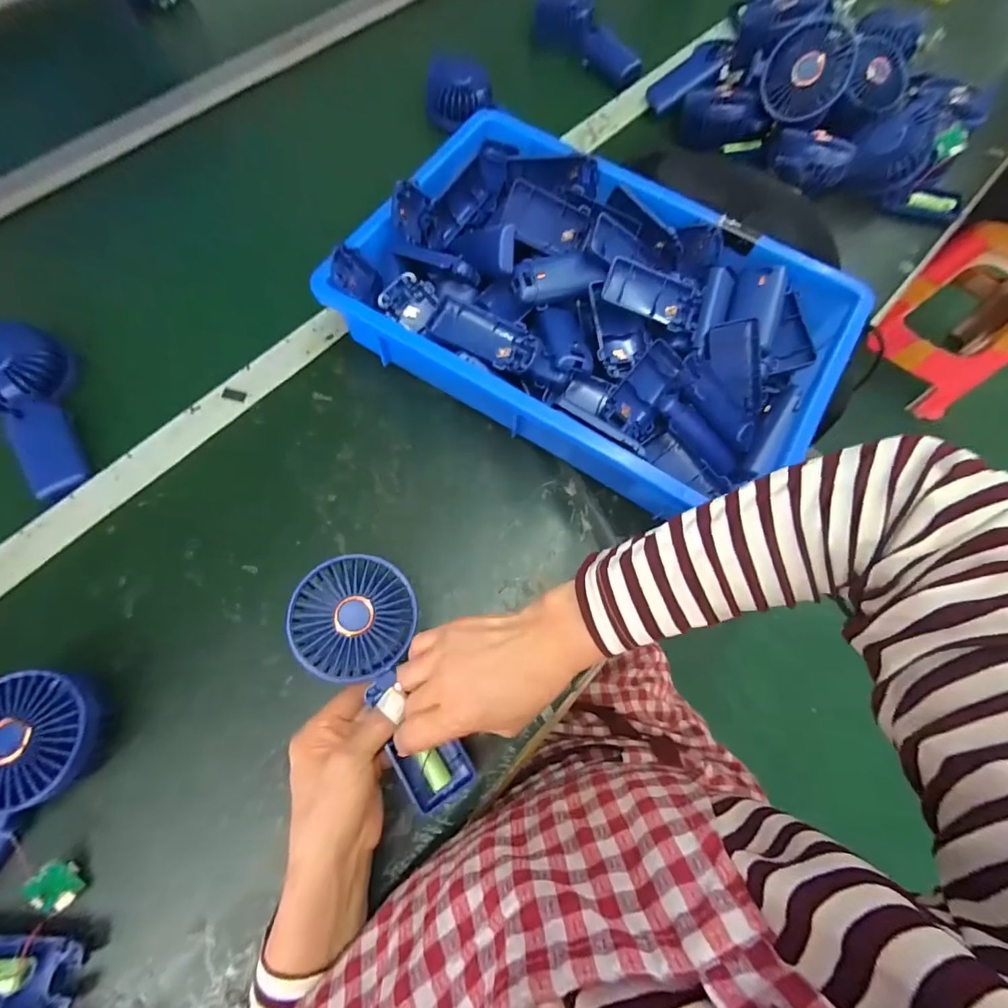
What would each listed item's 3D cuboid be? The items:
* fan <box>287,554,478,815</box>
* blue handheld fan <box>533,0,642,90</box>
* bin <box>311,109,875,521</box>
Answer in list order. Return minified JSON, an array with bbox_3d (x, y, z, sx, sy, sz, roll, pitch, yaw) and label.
[{"bbox_3d":[-0.085,0.125,0.331,0.081,0.028,0.182,-27,85,-9],"label":"fan"},{"bbox_3d":[0.128,-0.664,0.657,0.171,0.061,0.068,37,73,10],"label":"blue handheld fan"},{"bbox_3d":[0.087,-0.183,0.444,0.418,0.083,0.286,32,72,8],"label":"bin"}]

